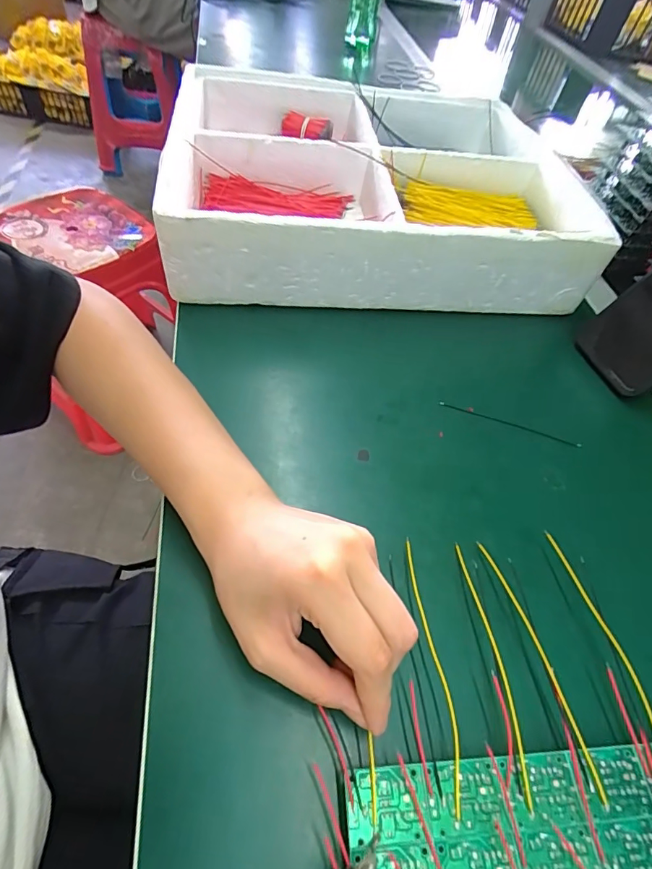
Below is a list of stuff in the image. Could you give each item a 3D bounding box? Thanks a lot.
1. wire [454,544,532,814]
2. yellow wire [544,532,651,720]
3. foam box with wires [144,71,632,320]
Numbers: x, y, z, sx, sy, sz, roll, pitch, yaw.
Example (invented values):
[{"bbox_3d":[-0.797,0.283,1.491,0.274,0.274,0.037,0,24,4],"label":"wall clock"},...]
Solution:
[{"bbox_3d":[0.086,0.117,0.239,0.005,0.014,0.126,2,53,-8],"label":"wire"},{"bbox_3d":[0.151,0.110,0.242,0.011,0.007,0.125,-6,55,-13],"label":"yellow wire"},{"bbox_3d":[0.043,-0.264,0.470,0.373,0.078,0.333,1,54,-8],"label":"foam box with wires"}]

